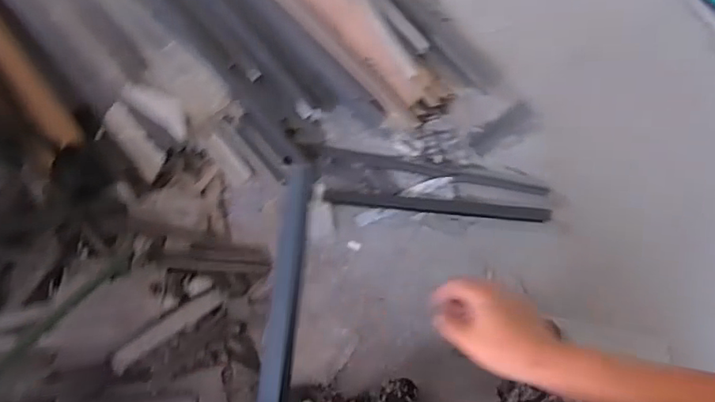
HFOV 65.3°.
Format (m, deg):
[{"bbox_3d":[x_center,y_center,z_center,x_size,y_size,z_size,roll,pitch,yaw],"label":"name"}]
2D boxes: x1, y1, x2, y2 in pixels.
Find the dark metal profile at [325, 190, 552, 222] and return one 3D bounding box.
[{"bbox_3d":[0.198,0.012,1.424,0.555,0.027,0.035,5,85,7],"label":"dark metal profile"}]

